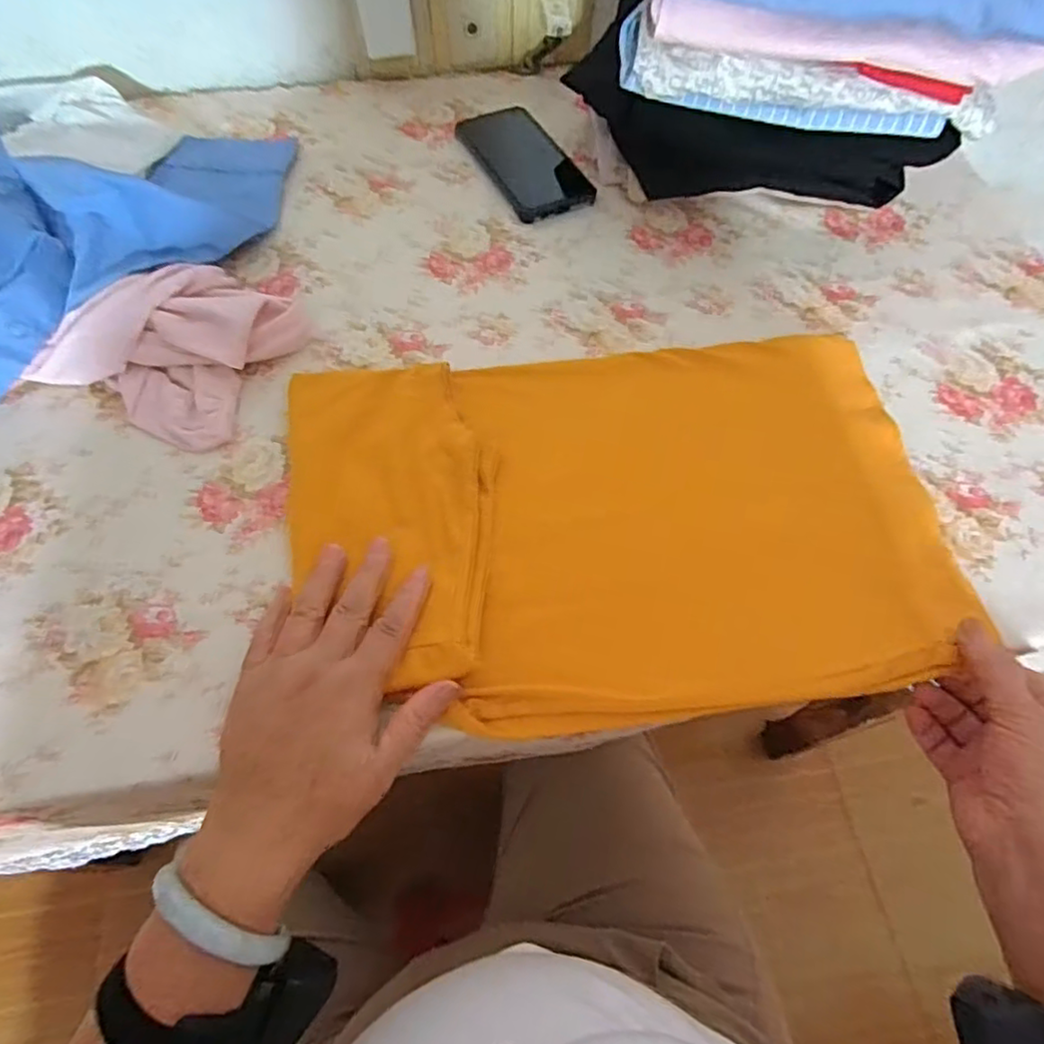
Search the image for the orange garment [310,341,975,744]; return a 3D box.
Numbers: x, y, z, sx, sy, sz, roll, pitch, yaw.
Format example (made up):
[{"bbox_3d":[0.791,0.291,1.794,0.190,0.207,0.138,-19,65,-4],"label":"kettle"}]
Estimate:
[{"bbox_3d":[0.063,-0.007,0.422,0.416,0.038,0.268,-7,63,-3],"label":"orange garment"}]

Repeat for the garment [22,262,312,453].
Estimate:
[{"bbox_3d":[-0.268,-0.142,0.478,0.164,0.041,0.143,23,66,12],"label":"garment"}]

